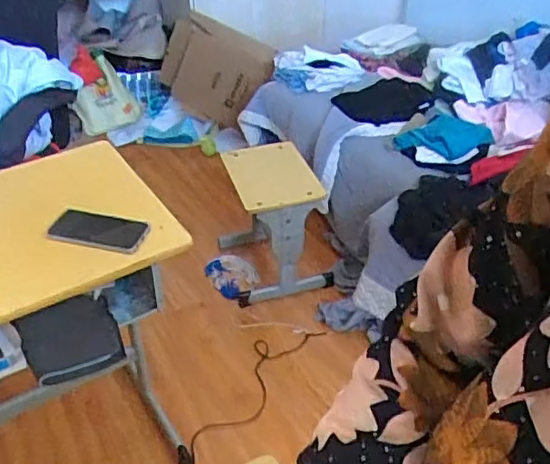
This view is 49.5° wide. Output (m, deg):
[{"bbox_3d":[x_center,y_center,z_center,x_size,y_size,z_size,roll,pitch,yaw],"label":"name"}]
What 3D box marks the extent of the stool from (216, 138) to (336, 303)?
[{"bbox_3d":[-0.021,-0.043,1.884,0.323,0.399,0.340,-10,39,-13],"label":"stool"}]

